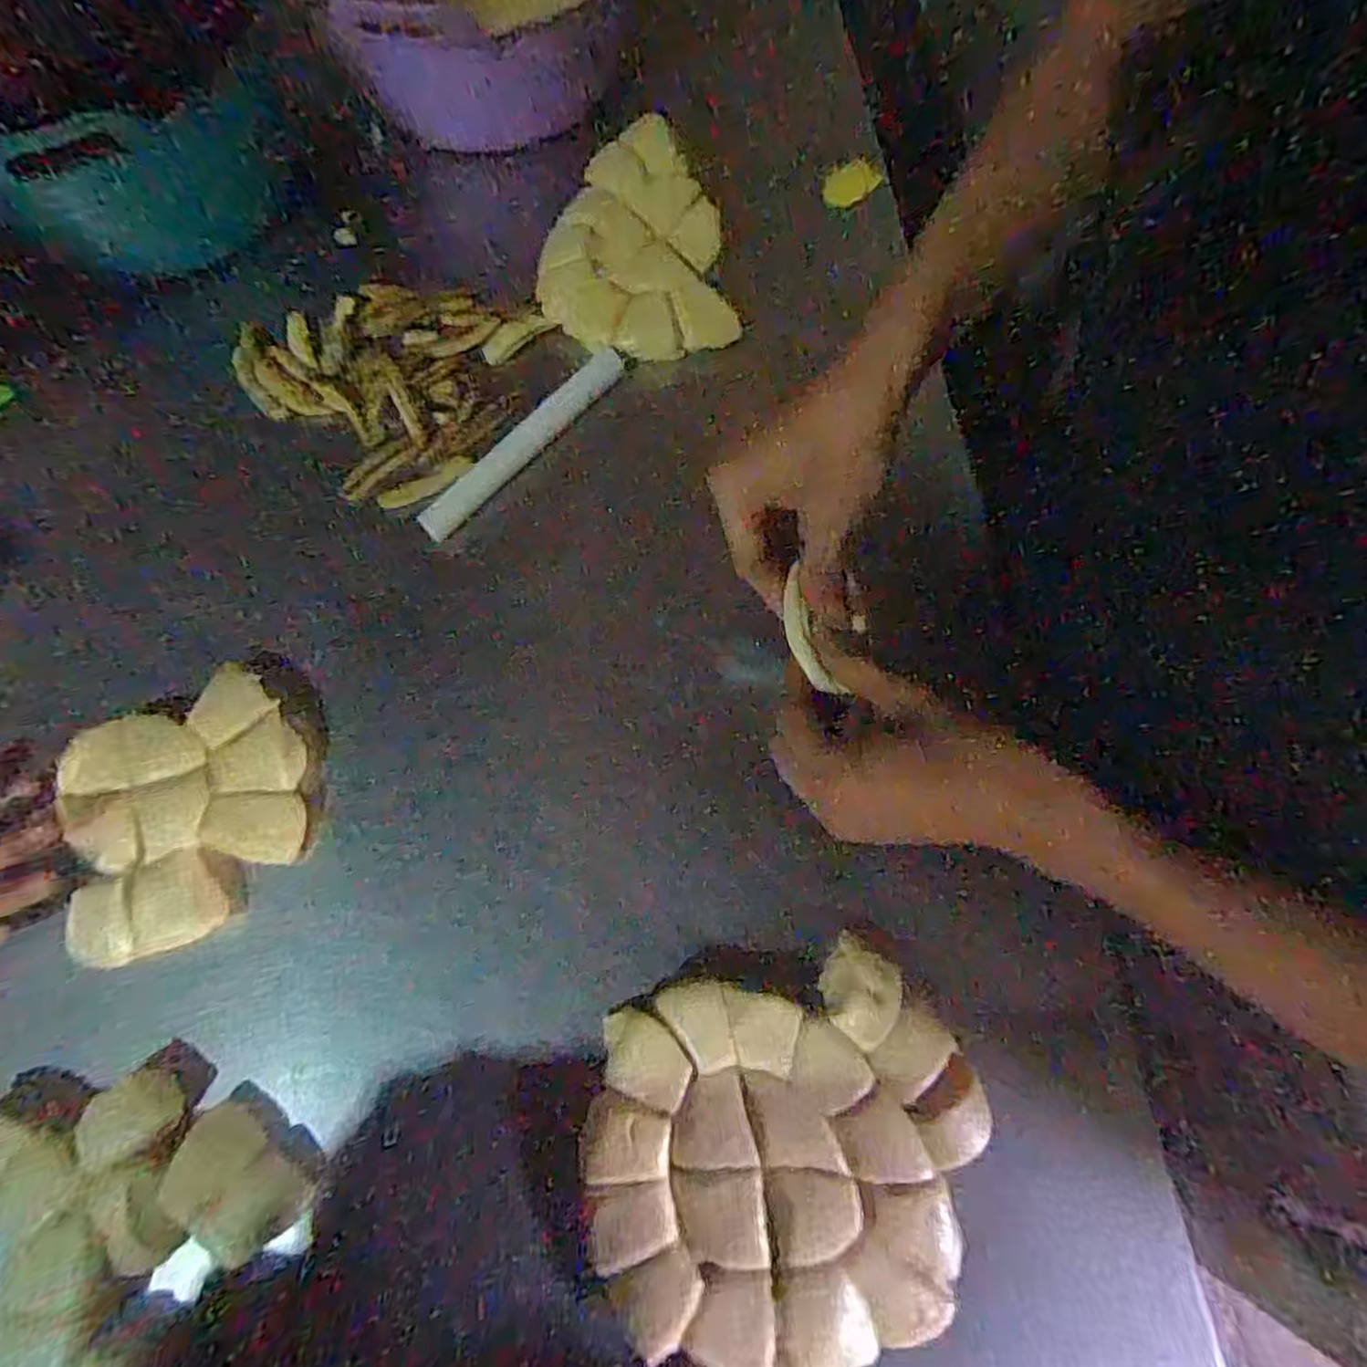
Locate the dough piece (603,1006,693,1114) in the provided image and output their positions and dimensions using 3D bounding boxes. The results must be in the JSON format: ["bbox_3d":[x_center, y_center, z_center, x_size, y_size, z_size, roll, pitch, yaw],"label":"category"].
[{"bbox_3d":[-0.022,0.205,0.405,0.051,0.013,0.040,17,75,5],"label":"dough piece"}]

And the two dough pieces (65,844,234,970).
[{"bbox_3d":[-0.310,0.131,0.428,0.074,0.026,0.051,-23,76,-6],"label":"two dough pieces"}]

